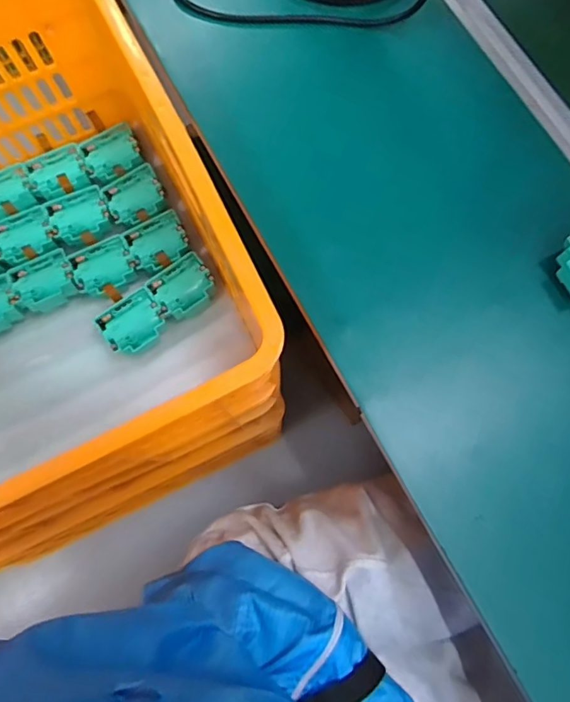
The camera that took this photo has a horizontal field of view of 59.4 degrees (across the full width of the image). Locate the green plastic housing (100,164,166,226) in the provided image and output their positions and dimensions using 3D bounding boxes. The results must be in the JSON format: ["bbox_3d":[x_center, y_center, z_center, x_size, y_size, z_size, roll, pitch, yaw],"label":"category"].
[{"bbox_3d":[-0.195,-0.199,0.646,0.073,0.017,0.068,-32,79,-8],"label":"green plastic housing"}]

